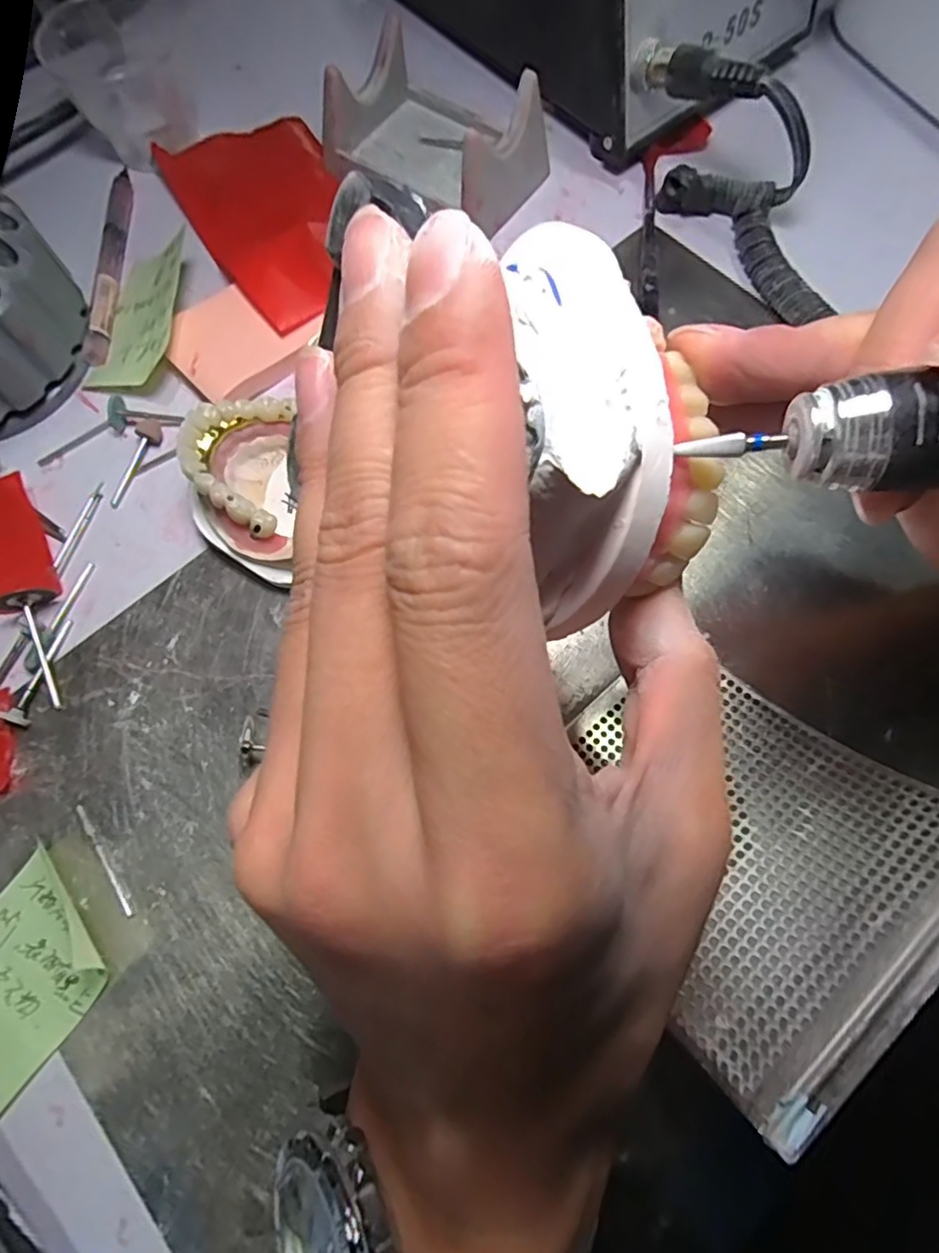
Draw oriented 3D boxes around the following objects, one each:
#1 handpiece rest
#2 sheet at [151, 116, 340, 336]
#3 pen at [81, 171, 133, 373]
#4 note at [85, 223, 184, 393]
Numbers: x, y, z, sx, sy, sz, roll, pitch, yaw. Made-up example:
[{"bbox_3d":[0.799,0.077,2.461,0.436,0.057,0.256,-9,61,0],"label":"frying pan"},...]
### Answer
[{"bbox_3d":[-0.015,-0.241,0.291,0.095,0.044,0.064,32,75,12],"label":"handpiece rest"},{"bbox_3d":[-0.093,-0.205,0.293,0.078,0.015,0.144,-30,73,-8],"label":"sheet"},{"bbox_3d":[-0.174,-0.178,0.288,0.009,0.007,0.118,-3,71,1],"label":"pen"},{"bbox_3d":[-0.151,-0.147,0.276,0.041,0.015,0.083,5,72,4],"label":"note"}]

